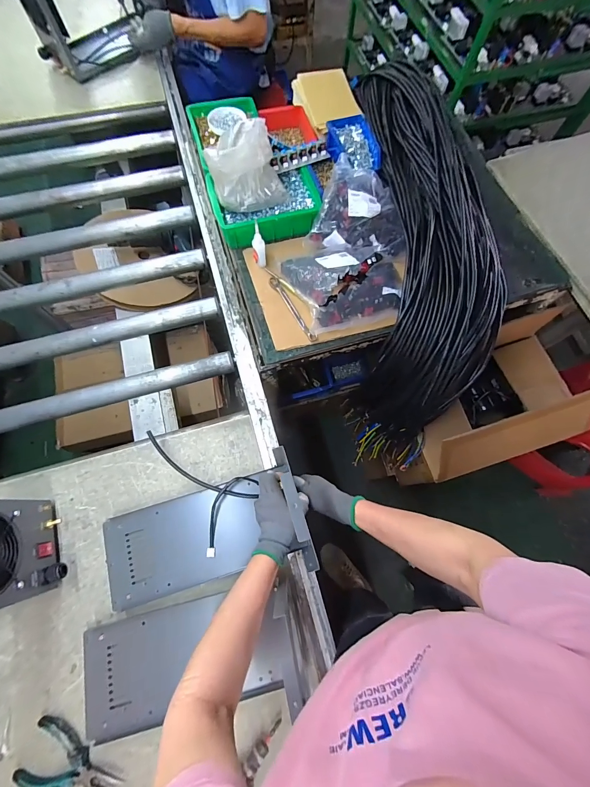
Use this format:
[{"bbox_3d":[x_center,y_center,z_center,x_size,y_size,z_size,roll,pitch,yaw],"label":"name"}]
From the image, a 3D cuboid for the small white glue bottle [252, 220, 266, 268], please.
[{"bbox_3d":[-0.081,-0.331,0.724,0.029,0.099,0.034,-5,72,-4],"label":"small white glue bottle"}]

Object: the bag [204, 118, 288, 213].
[{"bbox_3d":[-0.110,-0.507,0.730,0.166,0.110,0.139,-20,73,-8],"label":"bag"}]

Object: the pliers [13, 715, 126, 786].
[{"bbox_3d":[-0.336,0.554,0.487,0.155,0.017,0.075,18,72,4],"label":"pliers"}]

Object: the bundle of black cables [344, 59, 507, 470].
[{"bbox_3d":[0.342,-0.376,0.947,0.361,0.362,1.103,8,72,1],"label":"bundle of black cables"}]

